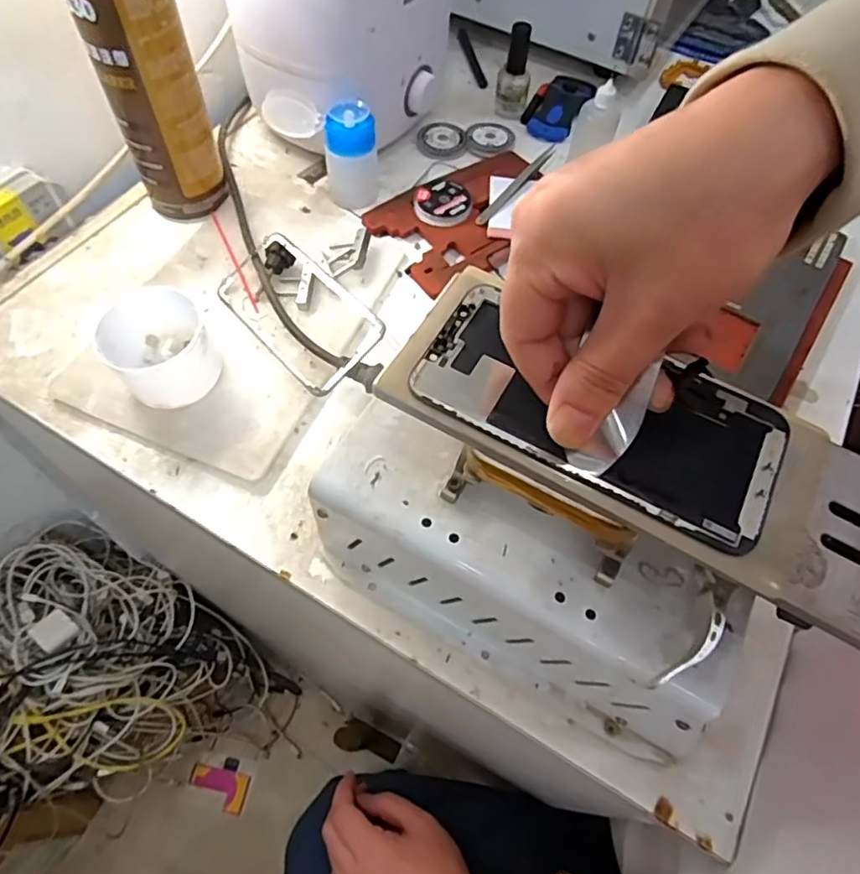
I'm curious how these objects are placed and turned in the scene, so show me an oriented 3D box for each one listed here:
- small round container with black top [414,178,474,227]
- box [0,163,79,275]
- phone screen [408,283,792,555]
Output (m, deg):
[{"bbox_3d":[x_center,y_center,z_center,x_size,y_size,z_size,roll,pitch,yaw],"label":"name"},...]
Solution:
[{"bbox_3d":[0.012,-0.203,0.506,0.048,0.015,0.054,15,60,6],"label":"small round container with black top"},{"bbox_3d":[-0.324,-0.165,0.450,0.032,0.050,0.087,28,62,13],"label":"box"},{"bbox_3d":[0.067,-0.013,0.238,0.144,0.007,0.071,24,61,10],"label":"phone screen"}]

